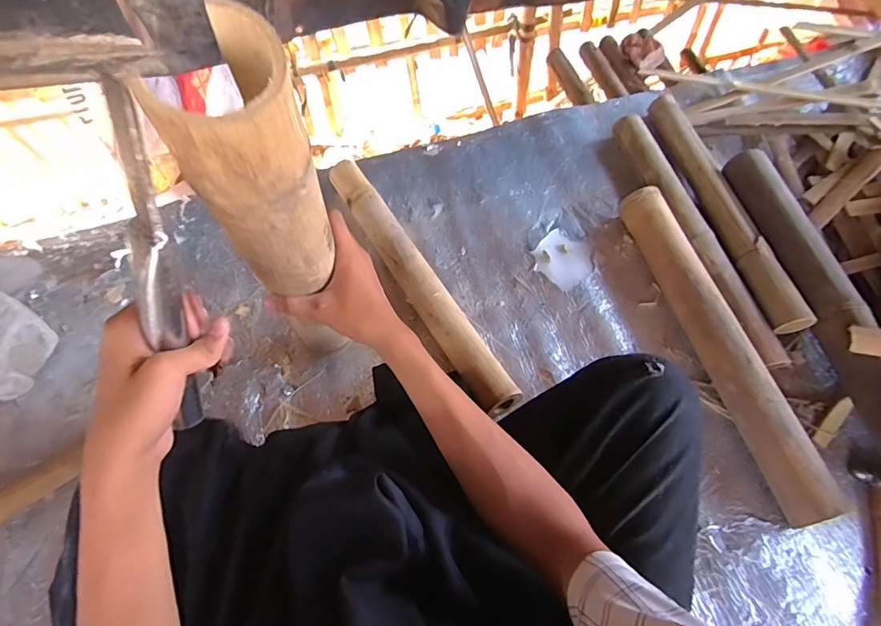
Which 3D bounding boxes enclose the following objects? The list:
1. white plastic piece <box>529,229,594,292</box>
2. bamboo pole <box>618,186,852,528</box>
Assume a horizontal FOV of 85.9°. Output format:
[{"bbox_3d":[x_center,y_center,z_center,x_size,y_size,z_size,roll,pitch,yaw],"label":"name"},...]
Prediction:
[{"bbox_3d":[0.207,-0.092,0.798,0.097,0.008,0.096,38,69,18],"label":"white plastic piece"},{"bbox_3d":[0.394,0.024,0.686,0.064,0.057,0.520,-10,63,-6],"label":"bamboo pole"}]

